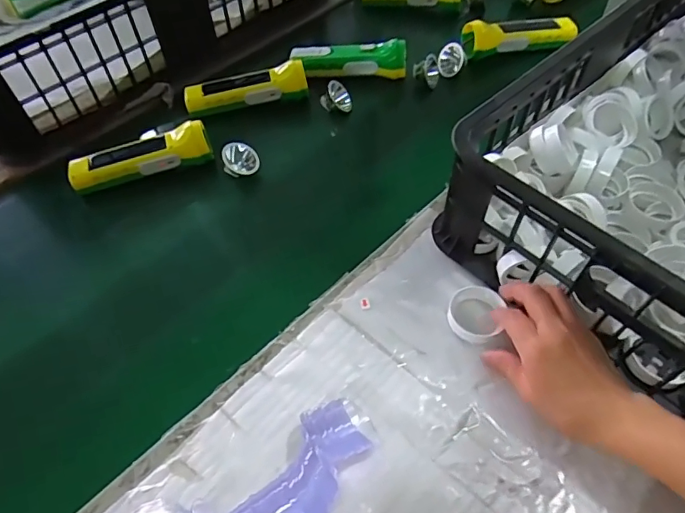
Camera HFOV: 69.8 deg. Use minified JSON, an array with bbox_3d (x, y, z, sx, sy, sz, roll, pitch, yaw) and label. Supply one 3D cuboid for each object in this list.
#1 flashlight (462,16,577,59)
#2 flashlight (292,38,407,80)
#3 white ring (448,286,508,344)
[{"bbox_3d":[0.258,-0.323,0.710,0.166,0.043,0.044,-12,53,-7],"label":"flashlight"},{"bbox_3d":[0.006,-0.276,0.690,0.164,0.042,0.050,5,53,6],"label":"flashlight"},{"bbox_3d":[0.123,0.052,0.457,0.050,0.012,0.054,-2,54,3],"label":"white ring"}]

